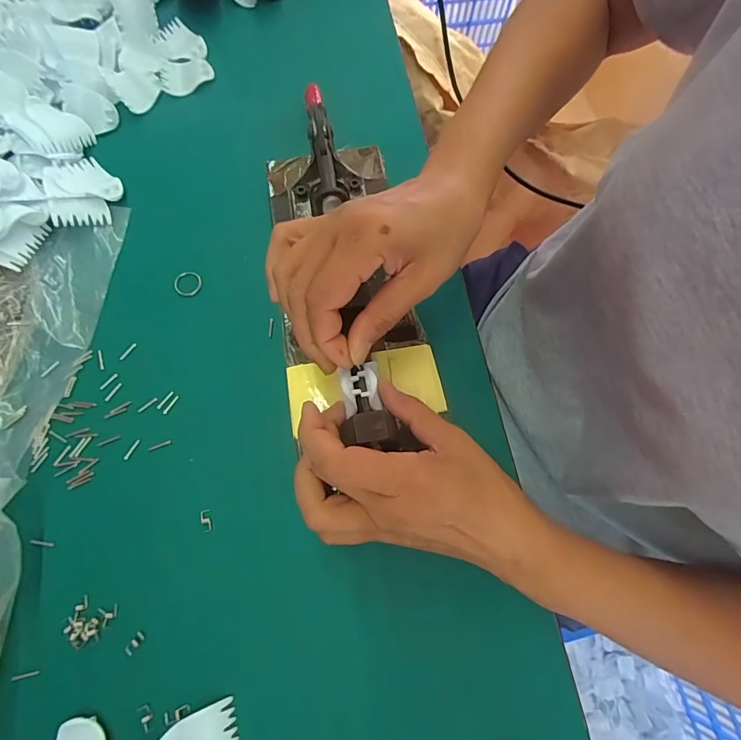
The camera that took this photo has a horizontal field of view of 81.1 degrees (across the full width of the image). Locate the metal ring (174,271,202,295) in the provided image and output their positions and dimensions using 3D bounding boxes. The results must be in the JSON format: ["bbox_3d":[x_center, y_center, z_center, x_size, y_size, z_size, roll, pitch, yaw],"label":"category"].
[{"bbox_3d":[-0.143,-0.068,0.340,0.020,0.005,0.022,0,72,-1],"label":"metal ring"}]

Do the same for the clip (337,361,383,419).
[{"bbox_3d":[-0.006,0.012,0.269,0.023,0.019,0.027,-11,73,-4],"label":"clip"}]

